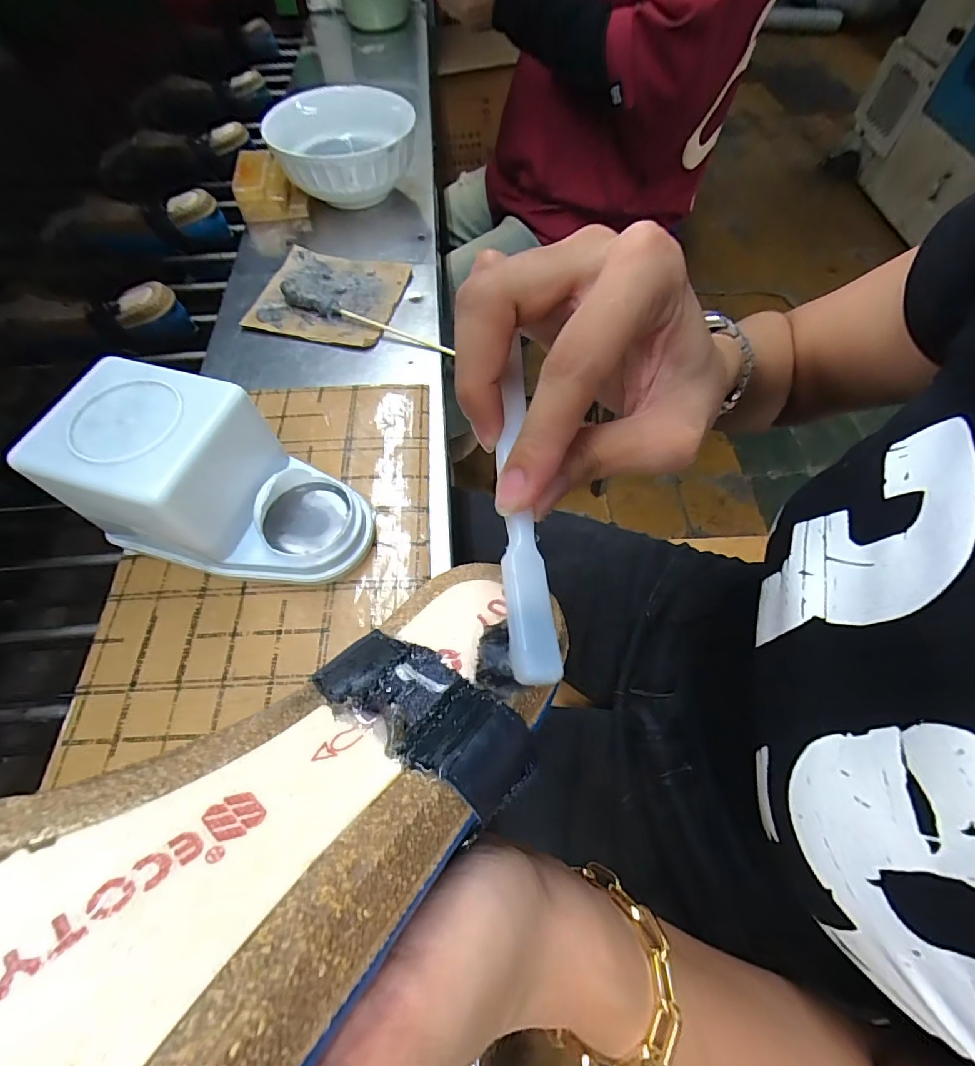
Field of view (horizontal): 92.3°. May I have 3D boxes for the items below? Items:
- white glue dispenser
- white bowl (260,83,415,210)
[{"bbox_3d":[-0.180,-0.031,0.320,0.185,0.106,0.105,13,62,9],"label":"white glue dispenser"},{"bbox_3d":[-0.174,-0.462,0.575,0.168,0.082,0.161,0,60,0],"label":"white bowl"}]

